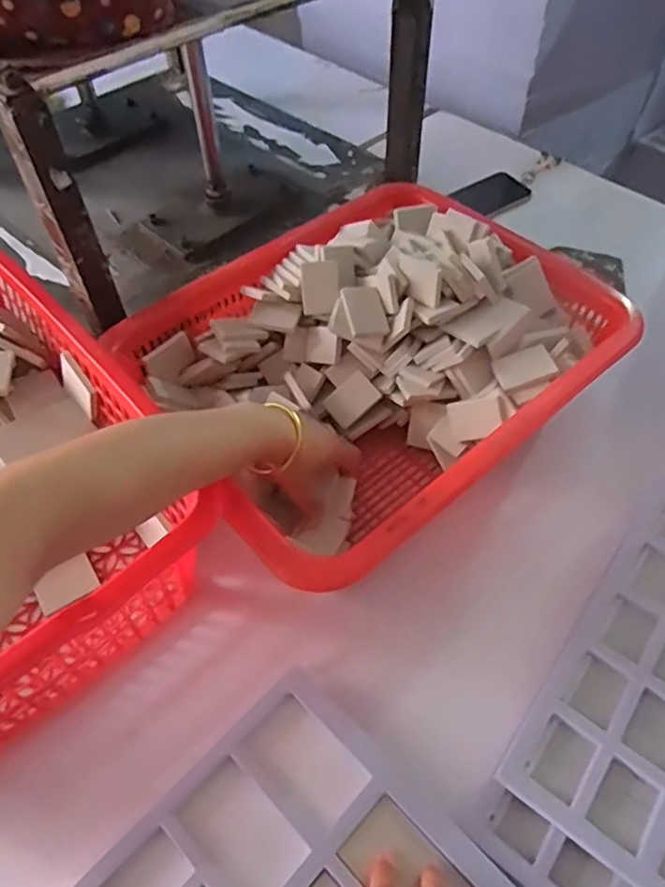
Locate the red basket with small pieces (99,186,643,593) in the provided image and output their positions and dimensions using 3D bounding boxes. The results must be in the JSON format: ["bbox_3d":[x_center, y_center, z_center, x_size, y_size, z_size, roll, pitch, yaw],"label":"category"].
[{"bbox_3d":[0.049,-0.083,0.641,0.443,0.169,0.354,-35,60,-22],"label":"red basket with small pieces"}]

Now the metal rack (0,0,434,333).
[{"bbox_3d":[-0.197,-0.423,0.753,0.415,0.292,0.507,37,62,25],"label":"metal rack"}]

